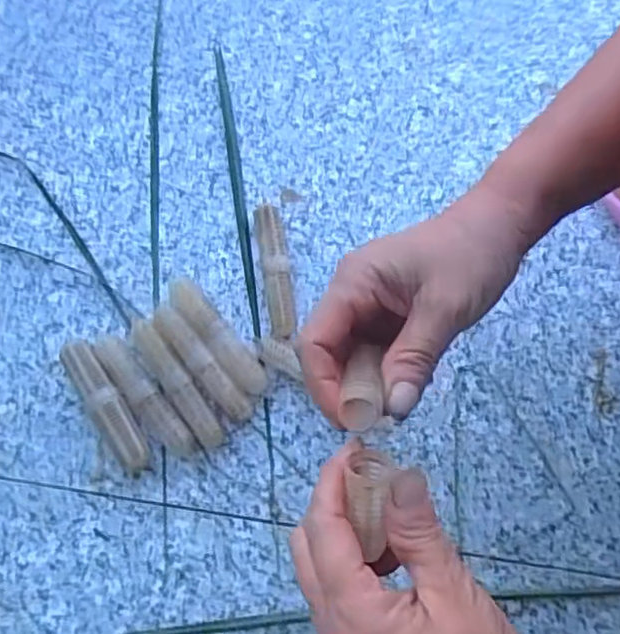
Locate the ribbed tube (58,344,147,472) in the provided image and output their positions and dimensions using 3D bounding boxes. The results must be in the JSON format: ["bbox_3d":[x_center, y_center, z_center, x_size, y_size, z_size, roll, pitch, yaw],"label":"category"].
[{"bbox_3d":[-0.130,0.054,0.423,0.019,0.024,0.095,-34,77,-9],"label":"ribbed tube"}]

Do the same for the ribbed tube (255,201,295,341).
[{"bbox_3d":[-0.024,-0.034,0.452,0.019,0.020,0.098,-9,75,-3],"label":"ribbed tube"}]

